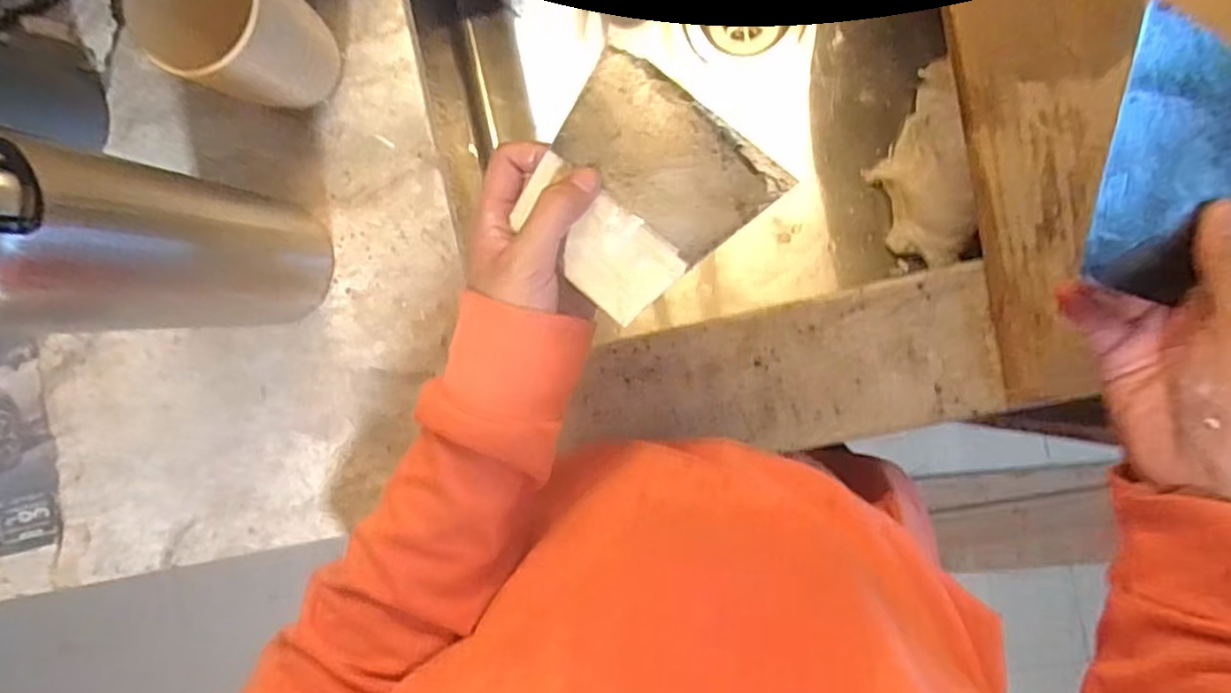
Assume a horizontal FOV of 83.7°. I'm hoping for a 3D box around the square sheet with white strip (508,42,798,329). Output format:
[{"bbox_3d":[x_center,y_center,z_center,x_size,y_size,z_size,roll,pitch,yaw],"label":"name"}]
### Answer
[{"bbox_3d":[0.008,-0.071,0.320,0.099,0.012,0.096,41,98,3],"label":"square sheet with white strip"}]

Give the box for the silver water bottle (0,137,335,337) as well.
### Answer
[{"bbox_3d":[-0.238,-0.049,0.333,0.065,0.279,0.077,2,94,8],"label":"silver water bottle"}]

